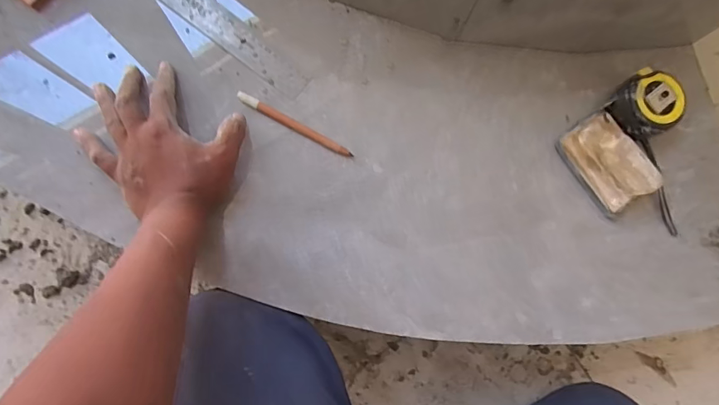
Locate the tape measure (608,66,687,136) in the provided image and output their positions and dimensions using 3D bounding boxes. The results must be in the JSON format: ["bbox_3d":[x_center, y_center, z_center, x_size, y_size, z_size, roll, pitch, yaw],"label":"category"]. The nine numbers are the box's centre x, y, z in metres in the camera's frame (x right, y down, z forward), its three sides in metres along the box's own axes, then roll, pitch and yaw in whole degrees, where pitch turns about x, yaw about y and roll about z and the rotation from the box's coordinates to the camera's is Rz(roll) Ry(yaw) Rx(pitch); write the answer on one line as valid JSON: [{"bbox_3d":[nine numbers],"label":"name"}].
[{"bbox_3d":[0.319,-0.109,0.498,0.067,0.038,0.066,1,83,-7],"label":"tape measure"}]

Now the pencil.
[{"bbox_3d":[-0.067,-0.081,0.465,0.132,0.008,0.011,28,81,-3],"label":"pencil"}]

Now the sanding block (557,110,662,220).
[{"bbox_3d":[0.276,-0.045,0.480,0.069,0.052,0.106,-33,88,-9],"label":"sanding block"}]

